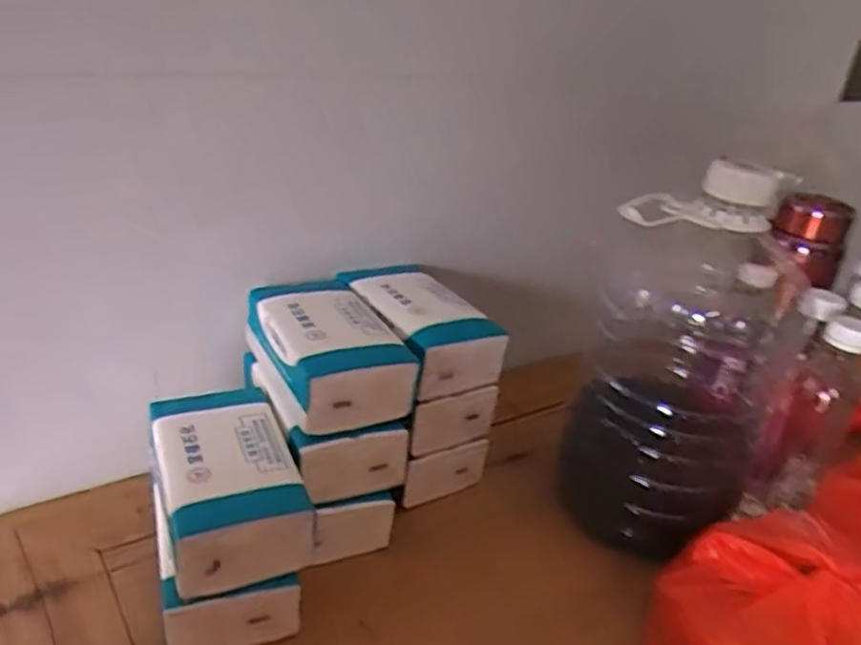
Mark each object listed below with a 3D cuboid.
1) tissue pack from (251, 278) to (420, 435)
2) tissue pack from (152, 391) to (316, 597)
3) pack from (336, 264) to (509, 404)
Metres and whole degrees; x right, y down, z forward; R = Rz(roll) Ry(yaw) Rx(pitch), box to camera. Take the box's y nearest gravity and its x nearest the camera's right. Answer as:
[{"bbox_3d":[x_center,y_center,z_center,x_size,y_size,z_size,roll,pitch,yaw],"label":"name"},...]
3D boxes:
[{"bbox_3d":[-0.089,0.019,0.596,0.096,0.058,0.158,-8,31,-26],"label":"tissue pack"},{"bbox_3d":[-0.151,0.116,0.529,0.090,0.056,0.154,-7,31,-24],"label":"tissue pack"},{"bbox_3d":[-0.013,0.000,0.658,0.095,0.059,0.168,-12,33,-32],"label":"pack"}]

